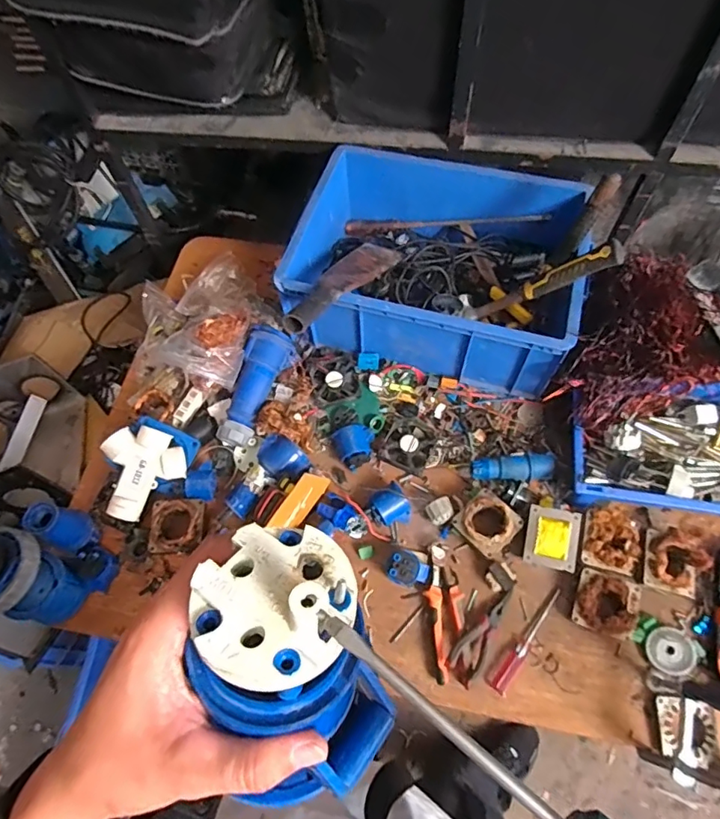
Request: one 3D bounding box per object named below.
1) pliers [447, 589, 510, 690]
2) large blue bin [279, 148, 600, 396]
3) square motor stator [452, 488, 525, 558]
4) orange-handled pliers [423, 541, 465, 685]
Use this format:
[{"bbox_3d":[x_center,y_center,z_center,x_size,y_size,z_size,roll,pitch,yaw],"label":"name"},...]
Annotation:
[{"bbox_3d":[0.177,0.323,0.742,0.048,0.030,0.143,32,68,16],"label":"pliers"},{"bbox_3d":[0.141,-0.270,0.939,0.472,0.165,0.386,13,64,8],"label":"large blue bin"},{"bbox_3d":[0.198,0.175,0.791,0.081,0.040,0.082,-44,65,-7],"label":"square motor stator"},{"bbox_3d":[0.126,0.299,0.770,0.051,0.029,0.189,0,63,2],"label":"orange-handled pliers"}]

